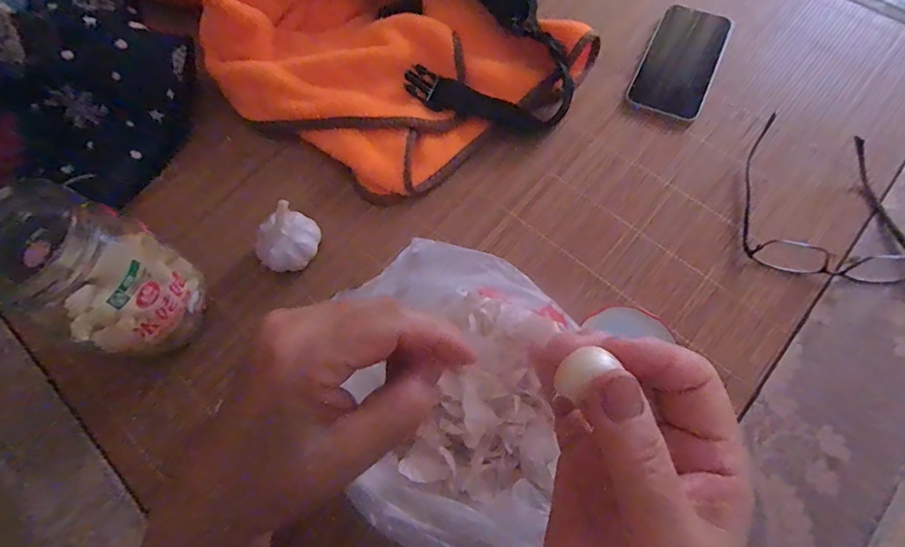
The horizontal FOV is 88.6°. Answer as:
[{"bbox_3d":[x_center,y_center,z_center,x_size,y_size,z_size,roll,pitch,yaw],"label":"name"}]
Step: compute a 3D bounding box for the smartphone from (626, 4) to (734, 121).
[{"bbox_3d":[0.238,-0.223,0.483,0.071,0.011,0.136,25,71,13],"label":"smartphone"}]

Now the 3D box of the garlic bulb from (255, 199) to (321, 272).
[{"bbox_3d":[-0.145,-0.029,0.411,0.054,0.049,0.048,-40,71,-13],"label":"garlic bulb"}]

